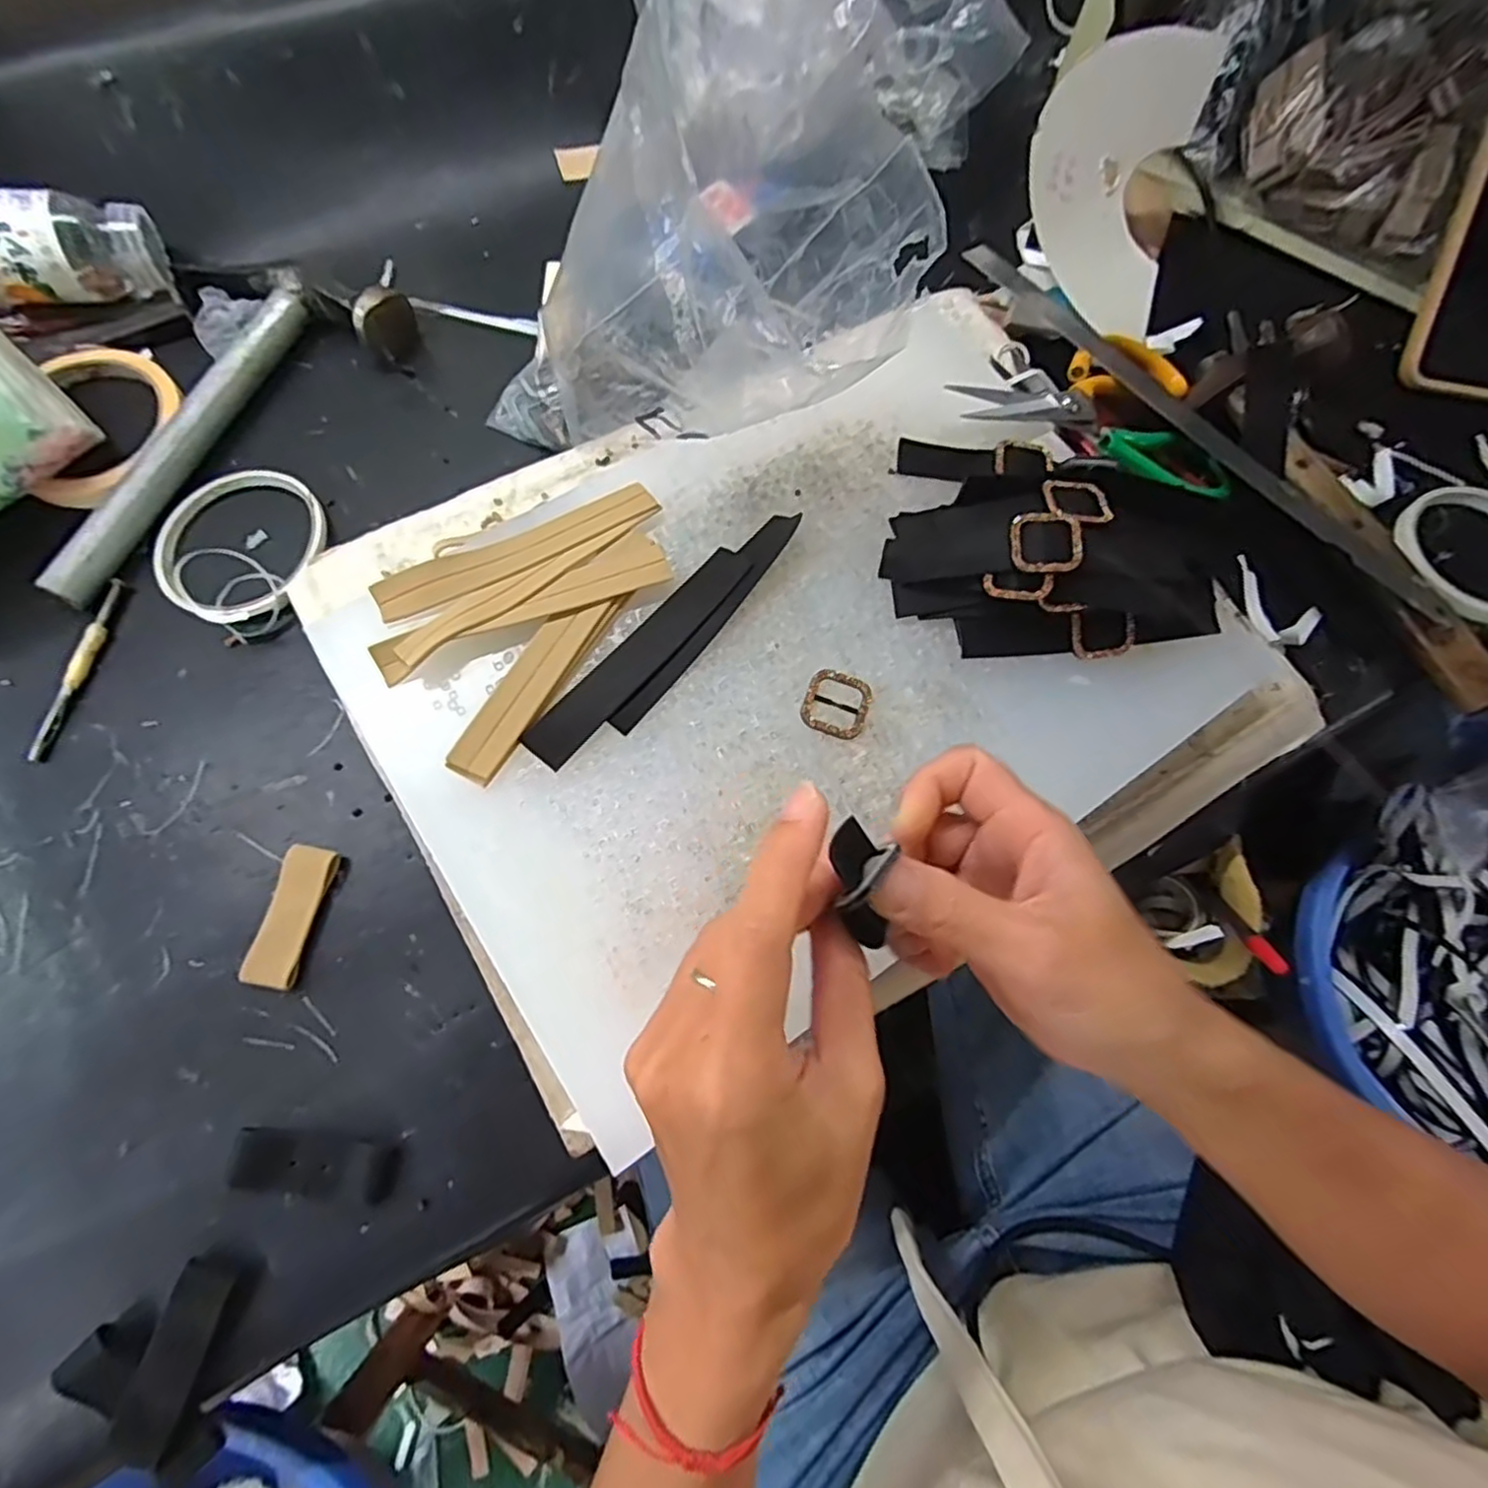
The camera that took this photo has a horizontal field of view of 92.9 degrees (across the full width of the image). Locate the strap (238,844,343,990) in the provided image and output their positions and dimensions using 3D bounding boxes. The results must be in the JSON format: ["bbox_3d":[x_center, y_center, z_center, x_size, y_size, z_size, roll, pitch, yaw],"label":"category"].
[{"bbox_3d":[-0.199,0.075,0.311,0.023,0.009,0.060,9,70,1],"label":"strap"}]

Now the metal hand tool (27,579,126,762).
[{"bbox_3d":[-0.323,-0.037,0.344,0.009,0.010,0.093,12,70,2],"label":"metal hand tool"}]

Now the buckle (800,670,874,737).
[{"bbox_3d":[0.041,-0.018,0.310,0.029,0.004,0.029,20,73,3],"label":"buckle"}]

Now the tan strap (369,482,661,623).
[{"bbox_3d":[-0.103,-0.089,0.323,0.130,0.006,0.023,-26,76,-11],"label":"tan strap"}]

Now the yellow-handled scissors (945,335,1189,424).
[{"bbox_3d":[0.187,-0.197,0.388,0.178,0.012,0.052,-27,73,-29],"label":"yellow-handled scissors"}]

